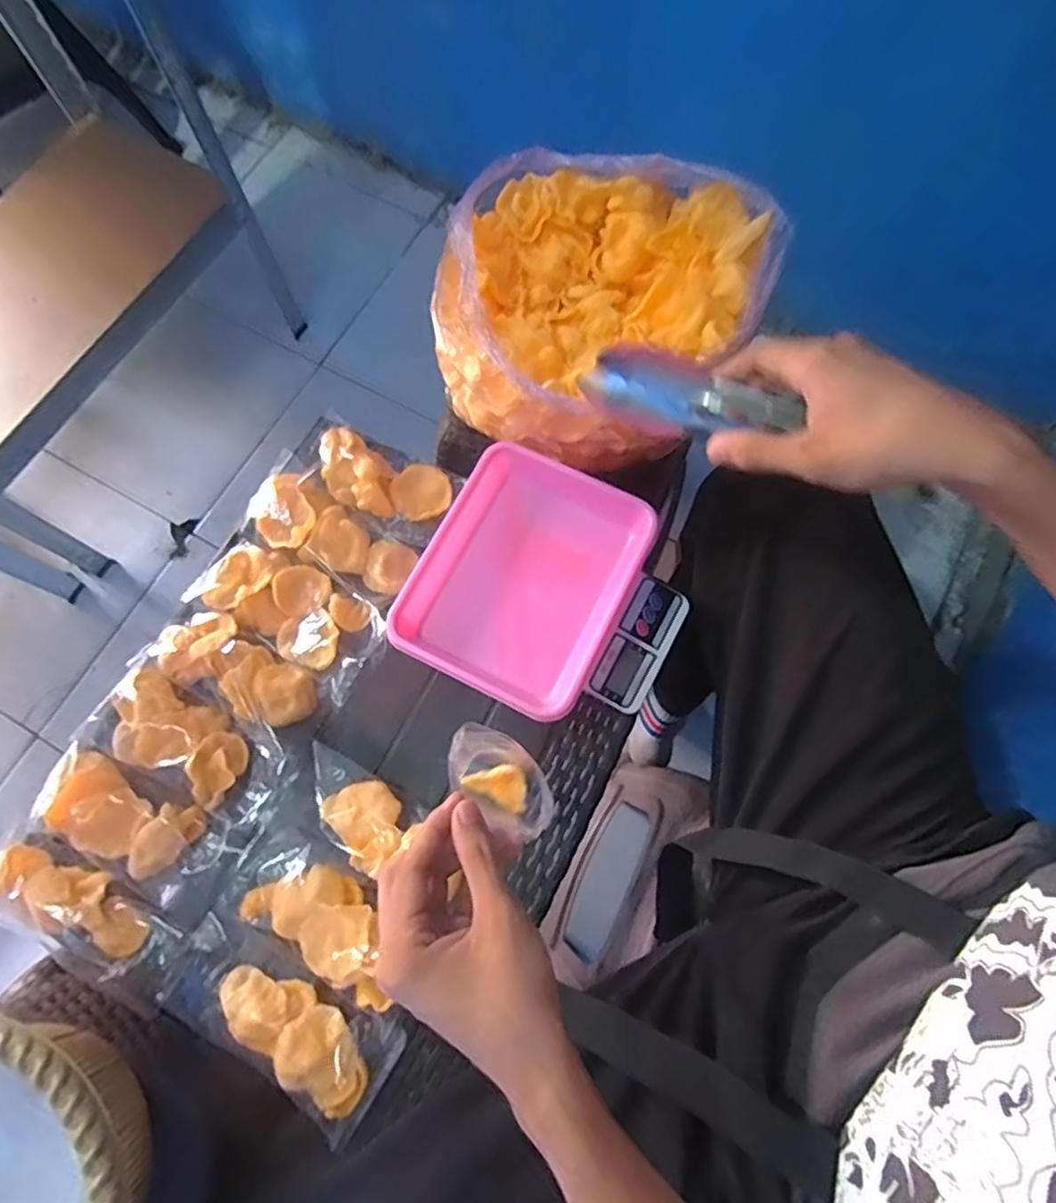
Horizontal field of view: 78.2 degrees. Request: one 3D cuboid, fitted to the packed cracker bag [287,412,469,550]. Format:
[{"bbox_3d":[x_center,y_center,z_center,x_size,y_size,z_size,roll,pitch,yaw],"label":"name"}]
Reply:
[{"bbox_3d":[-0.163,-0.131,0.670,0.172,0.033,0.089,28,75,8],"label":"packed cracker bag"}]

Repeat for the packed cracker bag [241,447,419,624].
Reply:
[{"bbox_3d":[-0.198,-0.071,0.648,0.186,0.030,0.086,33,76,9],"label":"packed cracker bag"}]

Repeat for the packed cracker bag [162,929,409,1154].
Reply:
[{"bbox_3d":[-0.199,0.343,0.527,0.182,0.034,0.084,31,76,8],"label":"packed cracker bag"}]

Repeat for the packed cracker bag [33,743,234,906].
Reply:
[{"bbox_3d":[-0.351,0.192,0.570,0.161,0.028,0.076,29,75,8],"label":"packed cracker bag"}]

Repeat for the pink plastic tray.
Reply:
[{"bbox_3d":[-0.004,-0.021,0.598,0.181,0.038,0.218,25,75,7],"label":"pink plastic tray"}]

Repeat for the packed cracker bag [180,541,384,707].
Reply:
[{"bbox_3d":[-0.233,0.007,0.629,0.189,0.024,0.091,28,75,8],"label":"packed cracker bag"}]

